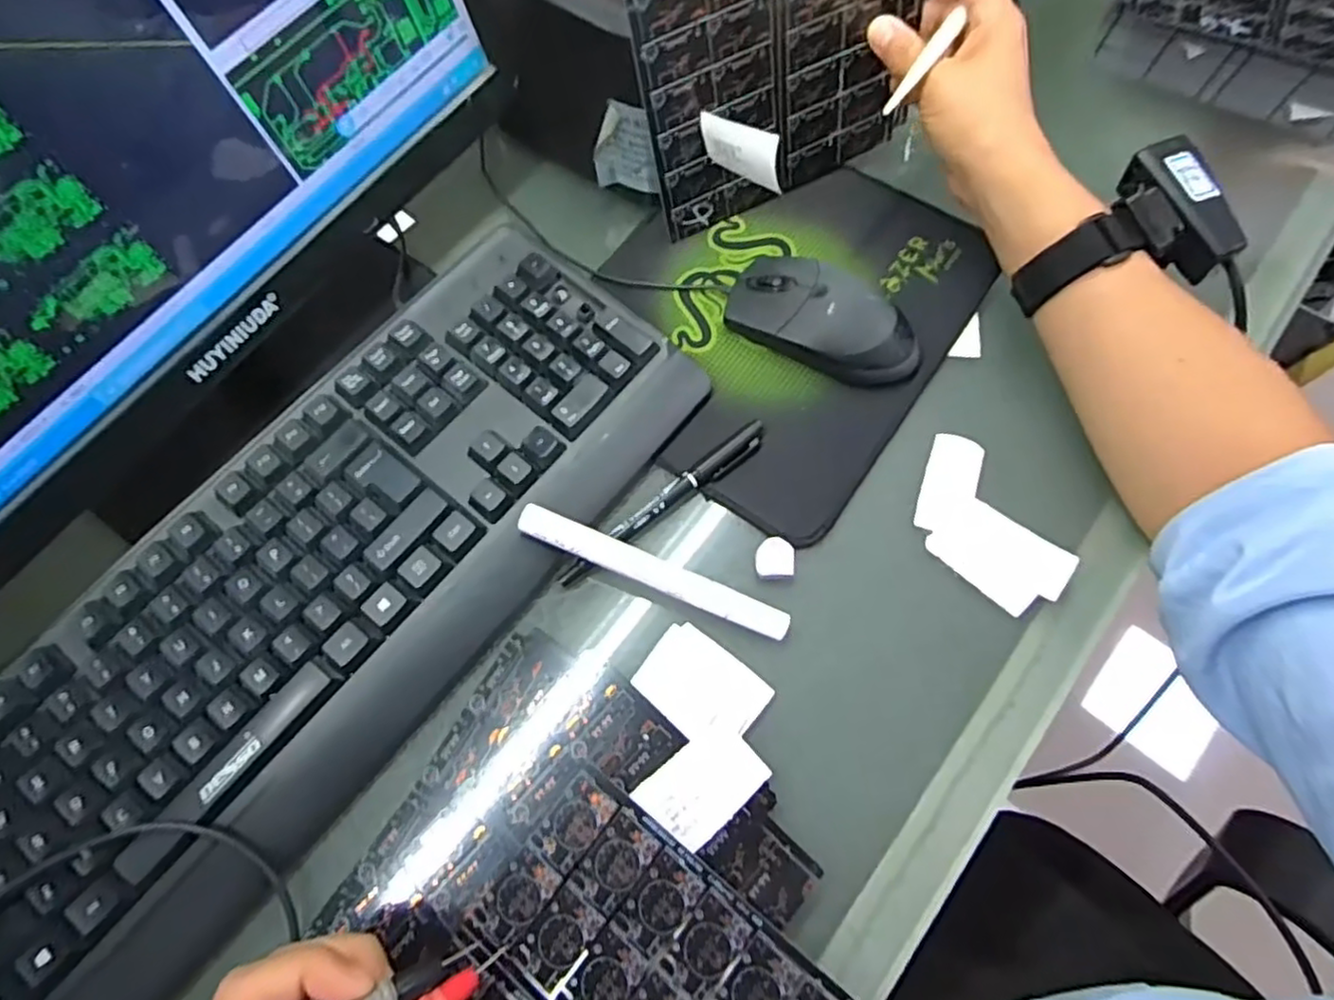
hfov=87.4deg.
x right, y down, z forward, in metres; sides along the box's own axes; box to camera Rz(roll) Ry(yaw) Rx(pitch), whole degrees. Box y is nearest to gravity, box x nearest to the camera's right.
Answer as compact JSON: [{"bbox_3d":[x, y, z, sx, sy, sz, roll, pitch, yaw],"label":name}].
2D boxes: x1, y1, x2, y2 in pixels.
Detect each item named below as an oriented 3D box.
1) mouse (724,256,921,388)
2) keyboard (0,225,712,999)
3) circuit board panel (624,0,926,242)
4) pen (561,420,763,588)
[{"bbox_3d":[0.088,-0.103,0.402,0.112,0.035,0.055,36,73,15],"label":"mouse"},{"bbox_3d":[-0.168,0.037,0.343,0.154,0.025,0.421,36,73,15],"label":"keyboard"},{"bbox_3d":[0.070,-0.244,0.399,0.175,0.141,0.005,-28,58,-6],"label":"circuit board panel"},{"bbox_3d":[-0.001,0.000,0.377,0.137,0.008,0.013,-37,71,-13],"label":"pen"}]

